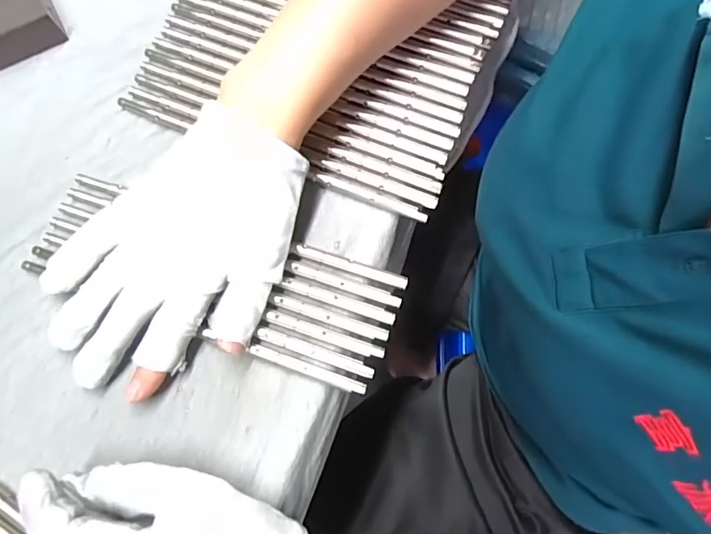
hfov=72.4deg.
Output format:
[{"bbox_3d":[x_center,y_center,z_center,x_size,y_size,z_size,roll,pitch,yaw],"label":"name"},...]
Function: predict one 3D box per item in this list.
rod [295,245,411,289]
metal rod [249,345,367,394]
[{"bbox_3d":[-0.002,-0.002,0.282,0.067,0.004,0.008,19,75,7],"label":"rod"},{"bbox_3d":[-0.026,0.056,0.266,0.066,0.004,0.006,19,75,7],"label":"metal rod"}]

